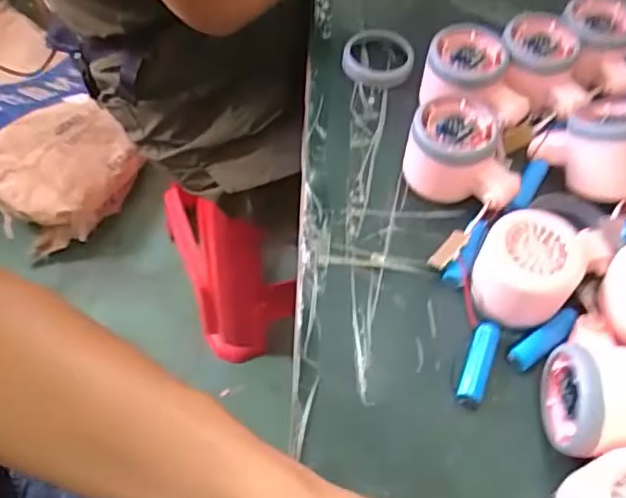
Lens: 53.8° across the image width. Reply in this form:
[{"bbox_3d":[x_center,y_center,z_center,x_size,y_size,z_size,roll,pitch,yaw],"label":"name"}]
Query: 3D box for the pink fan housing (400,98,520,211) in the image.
[{"bbox_3d":[0.107,-0.064,0.430,0.081,0.055,0.055,26,59,14],"label":"pink fan housing"}]

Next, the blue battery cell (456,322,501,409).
[{"bbox_3d":[0.100,0.069,0.370,0.015,0.014,0.050,19,58,10],"label":"blue battery cell"}]

